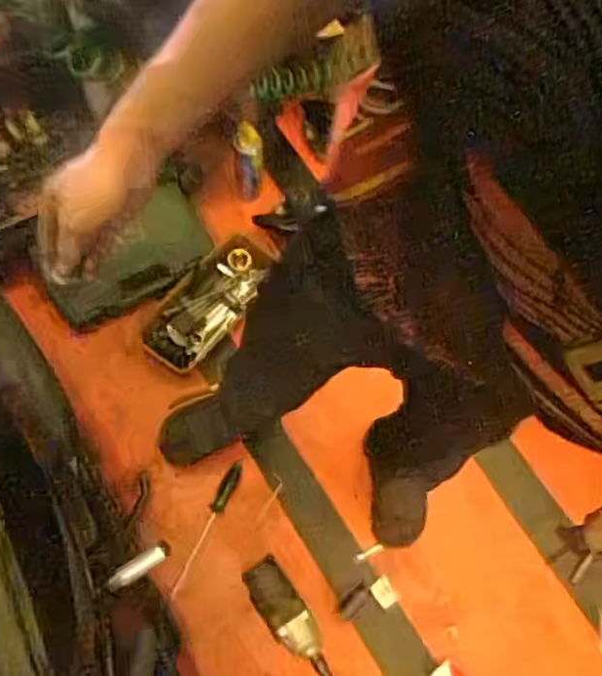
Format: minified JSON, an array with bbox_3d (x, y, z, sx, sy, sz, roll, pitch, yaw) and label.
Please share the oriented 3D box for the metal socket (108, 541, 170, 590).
[{"bbox_3d":[-0.225,0.319,0.907,0.090,0.021,0.023,-35,74,-15],"label":"metal socket"}]

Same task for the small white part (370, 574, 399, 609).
[{"bbox_3d":[0.169,0.517,1.326,0.044,0.005,0.055,-25,72,-11],"label":"small white part"}]

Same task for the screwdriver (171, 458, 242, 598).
[{"bbox_3d":[-0.190,0.383,1.335,0.031,0.024,0.300,23,57,7],"label":"screwdriver"}]

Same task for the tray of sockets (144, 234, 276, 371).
[{"bbox_3d":[-0.206,-0.085,1.495,0.167,0.068,0.340,36,71,11],"label":"tray of sockets"}]

